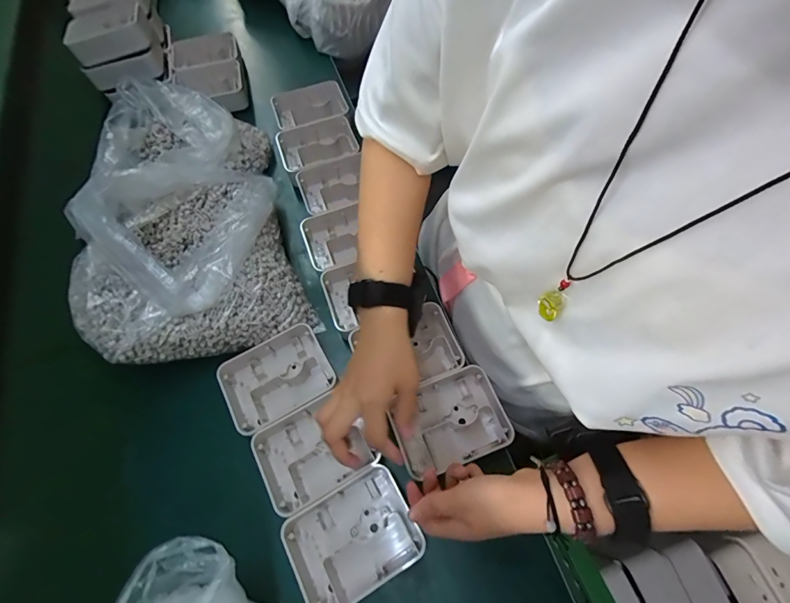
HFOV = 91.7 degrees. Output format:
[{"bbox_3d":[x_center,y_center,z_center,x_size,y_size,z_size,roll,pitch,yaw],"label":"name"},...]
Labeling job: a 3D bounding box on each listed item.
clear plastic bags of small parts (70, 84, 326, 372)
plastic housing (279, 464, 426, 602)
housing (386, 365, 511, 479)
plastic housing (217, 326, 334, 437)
[{"bbox_3d":[-0.315,-0.164,0.560,0.255,0.141,0.493,-19,65,-6],"label":"clear plastic bags of small parts"},{"bbox_3d":[-0.044,0.252,0.412,0.128,0.039,0.100,-30,66,-11],"label":"plastic housing"},{"bbox_3d":[0.066,0.142,0.465,0.120,0.043,0.095,-20,65,-7],"label":"housing"},{"bbox_3d":[-0.148,0.099,0.491,0.131,0.039,0.103,-29,66,-11],"label":"plastic housing"}]

